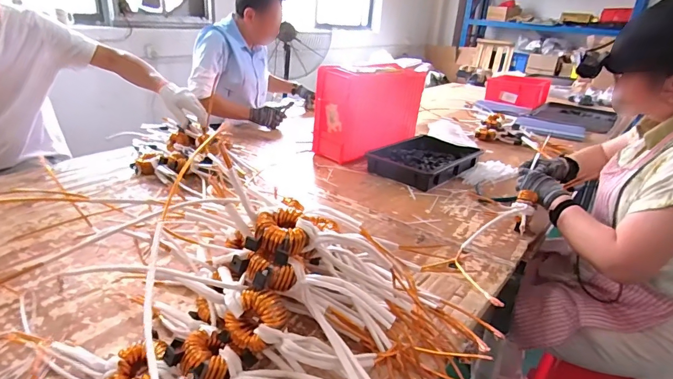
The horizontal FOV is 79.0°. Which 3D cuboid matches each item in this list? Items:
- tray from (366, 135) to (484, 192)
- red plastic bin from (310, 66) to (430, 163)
[{"bbox_3d":[0.300,-0.111,1.369,0.262,0.058,0.394,23,30,38],"label":"tray"},{"bbox_3d":[0.116,-0.281,1.429,0.368,0.275,0.170,-18,32,-41],"label":"red plastic bin"}]

